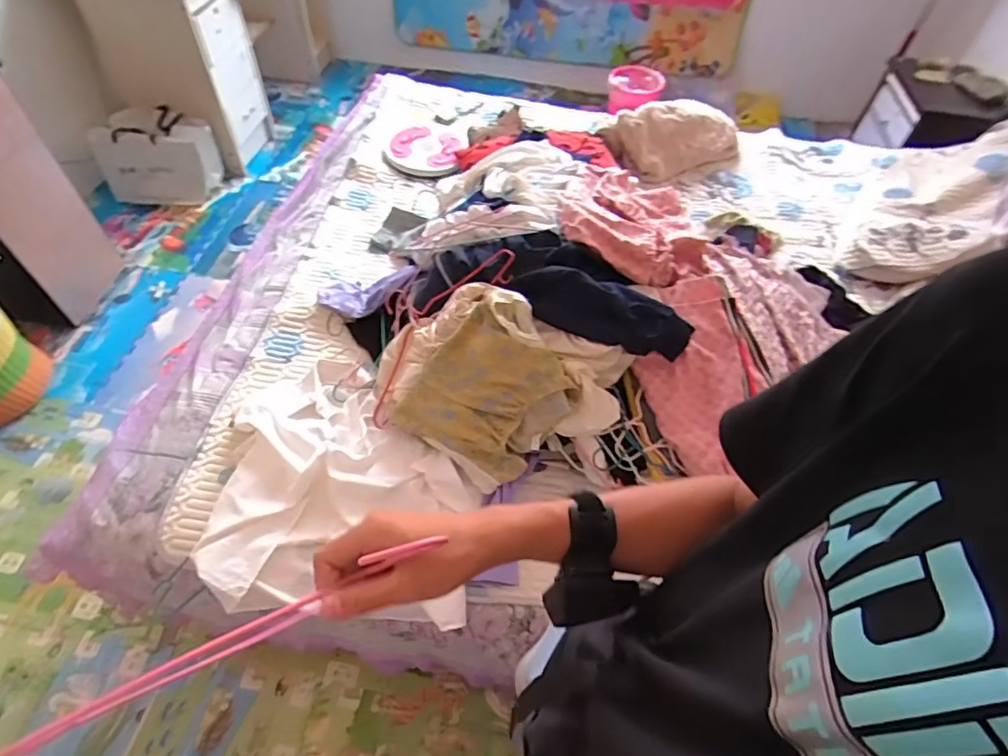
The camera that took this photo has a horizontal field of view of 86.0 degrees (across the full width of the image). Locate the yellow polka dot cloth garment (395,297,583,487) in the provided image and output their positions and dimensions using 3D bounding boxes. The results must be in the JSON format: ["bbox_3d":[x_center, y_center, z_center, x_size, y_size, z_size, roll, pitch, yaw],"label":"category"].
[{"bbox_3d":[-0.041,0.030,1.019,0.281,0.287,0.061,31,15,9],"label":"yellow polka dot cloth garment"}]

